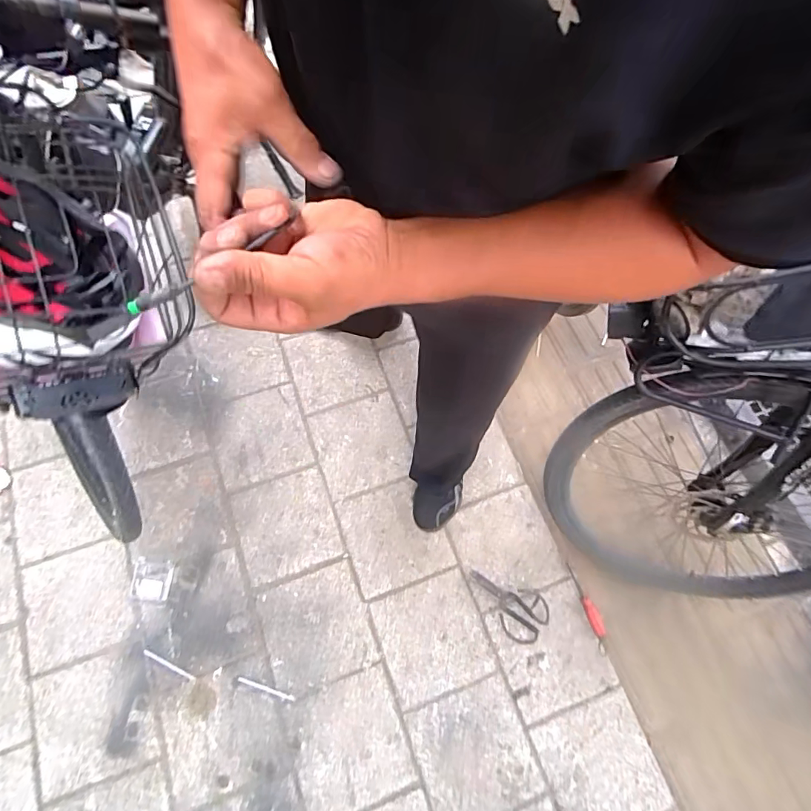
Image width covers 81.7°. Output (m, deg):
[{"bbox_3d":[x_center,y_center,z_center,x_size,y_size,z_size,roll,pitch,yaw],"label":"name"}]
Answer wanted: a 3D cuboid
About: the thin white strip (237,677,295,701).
[{"bbox_3d":[-0.313,0.634,1.048,0.133,0.009,0.012,16,71,6],"label":"thin white strip"}]

